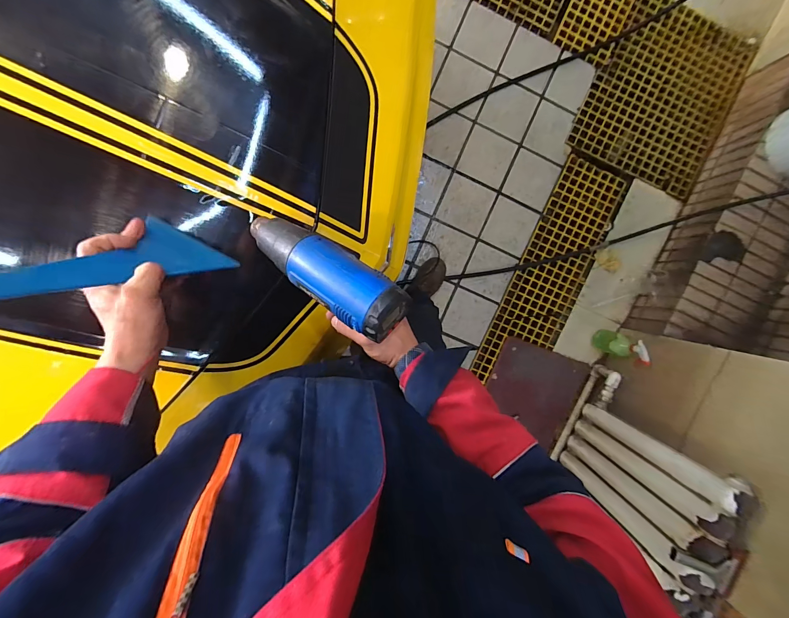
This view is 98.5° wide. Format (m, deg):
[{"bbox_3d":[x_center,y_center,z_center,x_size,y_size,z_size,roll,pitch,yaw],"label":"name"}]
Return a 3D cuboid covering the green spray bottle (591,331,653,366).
[{"bbox_3d":[0.893,0.143,1.360,0.072,0.274,0.093,18,94,-5],"label":"green spray bottle"}]

